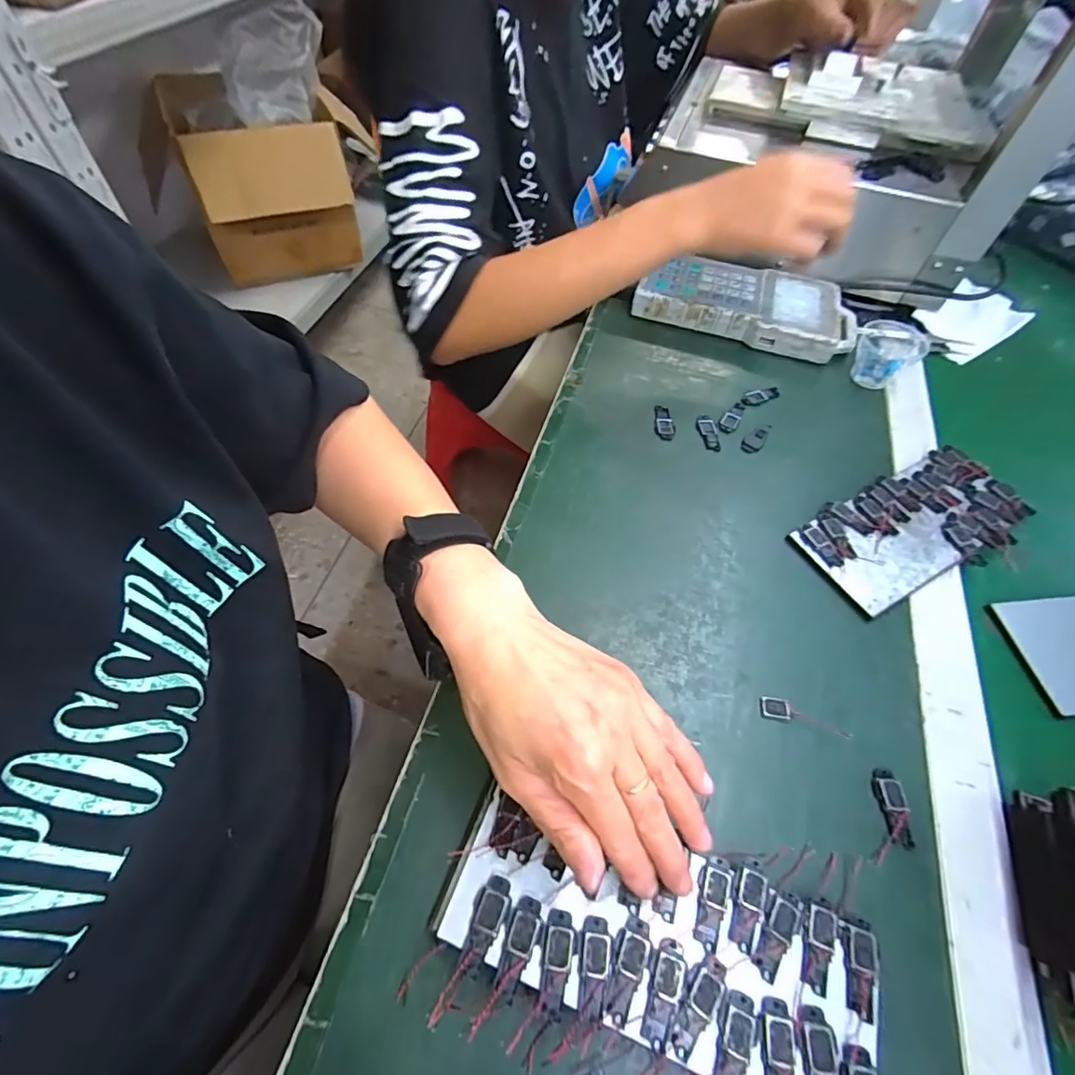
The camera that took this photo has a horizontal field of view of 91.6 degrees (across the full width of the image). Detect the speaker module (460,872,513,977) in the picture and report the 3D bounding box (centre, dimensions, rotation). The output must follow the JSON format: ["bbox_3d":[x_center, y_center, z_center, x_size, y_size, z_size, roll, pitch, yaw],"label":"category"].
[{"bbox_3d":[-0.024,0.185,0.250,0.014,0.005,0.039,17,58,10],"label":"speaker module"}]

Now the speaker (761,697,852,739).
[{"bbox_3d":[0.166,0.111,0.325,0.050,0.010,0.014,17,58,9],"label":"speaker"}]

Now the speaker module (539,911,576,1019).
[{"bbox_3d":[0.010,0.199,0.244,0.014,0.004,0.039,8,57,3],"label":"speaker module"}]

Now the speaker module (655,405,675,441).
[{"bbox_3d":[0.115,-0.104,0.470,0.017,0.004,0.038,6,57,2],"label":"speaker module"}]

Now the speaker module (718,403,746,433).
[{"bbox_3d":[0.179,-0.111,0.478,0.016,0.004,0.040,31,61,17],"label":"speaker module"}]

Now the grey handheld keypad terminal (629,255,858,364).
[{"bbox_3d":[0.222,-0.249,0.551,0.220,0.034,0.106,17,58,10],"label":"grey handheld keypad terminal"}]

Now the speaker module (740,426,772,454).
[{"bbox_3d":[0.195,-0.089,0.464,0.017,0.004,0.041,37,63,20],"label":"speaker module"}]

